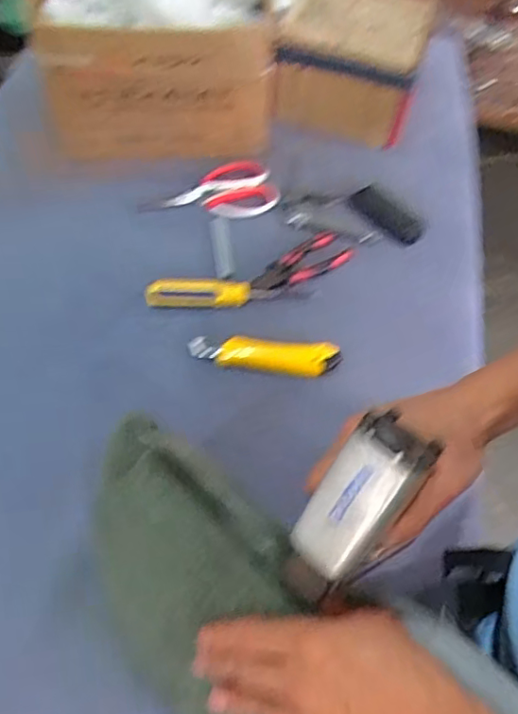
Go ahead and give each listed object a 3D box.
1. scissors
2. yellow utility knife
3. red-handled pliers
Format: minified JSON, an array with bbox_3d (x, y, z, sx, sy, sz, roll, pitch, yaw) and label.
[{"bbox_3d":[-0.069,-0.221,0.798,0.181,0.018,0.096,-15,59,-14],"label":"scissors"},{"bbox_3d":[0.007,-0.004,0.669,0.170,0.014,0.042,6,56,-1],"label":"yellow utility knife"},{"bbox_3d":[0.050,-0.115,0.738,0.146,0.012,0.056,-31,64,-23],"label":"red-handled pliers"}]

